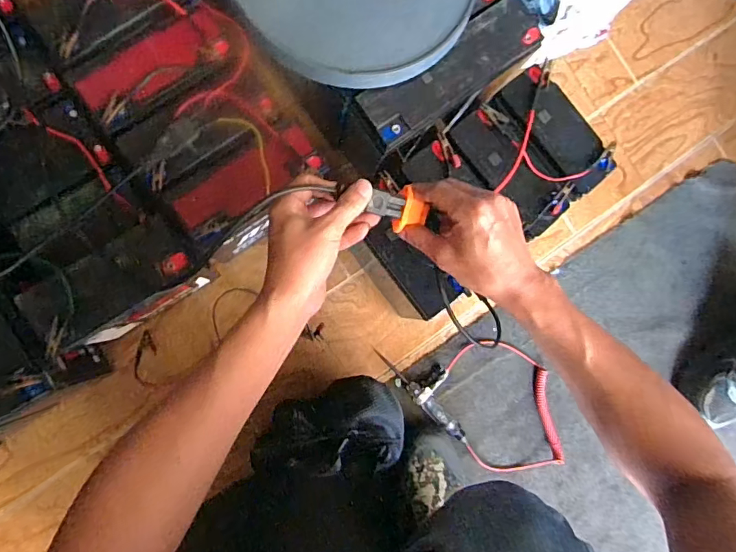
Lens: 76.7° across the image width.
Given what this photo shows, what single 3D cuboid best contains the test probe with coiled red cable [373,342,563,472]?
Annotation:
[{"bbox_3d":[0.162,0.204,0.717,0.273,0.022,0.196,-1,87,-8],"label":"test probe with coiled red cable"}]

